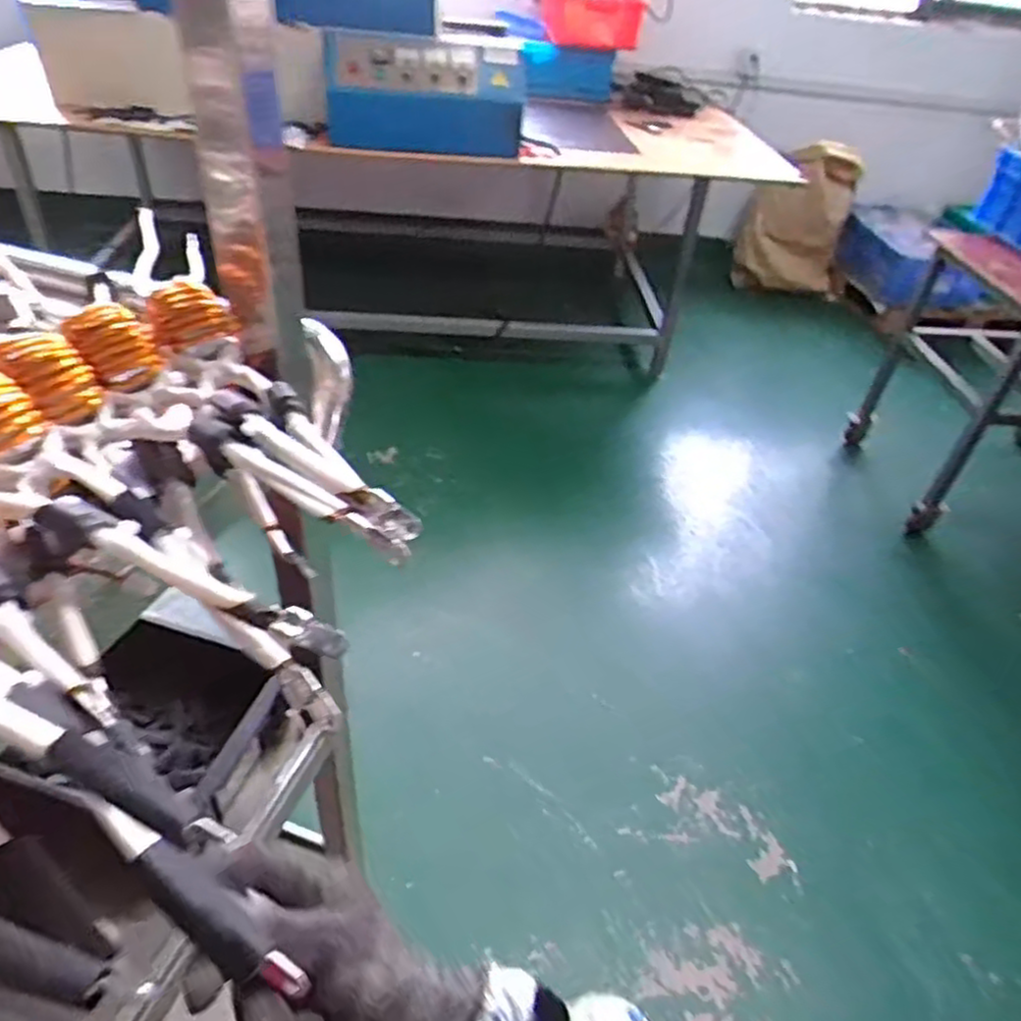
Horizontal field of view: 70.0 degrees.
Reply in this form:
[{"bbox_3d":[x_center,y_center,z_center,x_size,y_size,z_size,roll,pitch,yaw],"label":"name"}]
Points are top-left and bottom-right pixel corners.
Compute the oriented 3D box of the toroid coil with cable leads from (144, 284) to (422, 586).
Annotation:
[{"bbox_3d":[-0.153,-0.046,0.431,0.068,0.059,0.287,-21,47,-30],"label":"toroid coil with cable leads"}]

